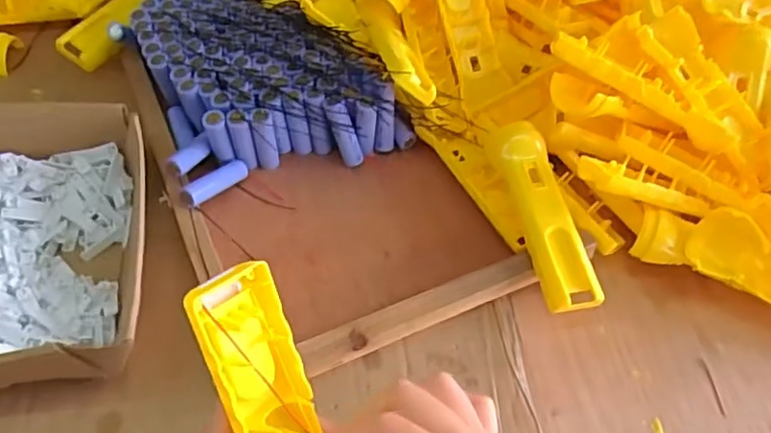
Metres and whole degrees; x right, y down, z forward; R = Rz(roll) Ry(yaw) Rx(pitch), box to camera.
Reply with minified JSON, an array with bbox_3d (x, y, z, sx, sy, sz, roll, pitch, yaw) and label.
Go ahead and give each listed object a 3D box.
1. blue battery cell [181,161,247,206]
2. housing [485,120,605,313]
[{"bbox_3d":[-0.144,-0.028,0.507,0.022,0.019,0.066,33,46,17],"label":"blue battery cell"},{"bbox_3d":[0.127,-0.005,0.492,0.041,0.028,0.166,-9,55,-11],"label":"housing"}]

